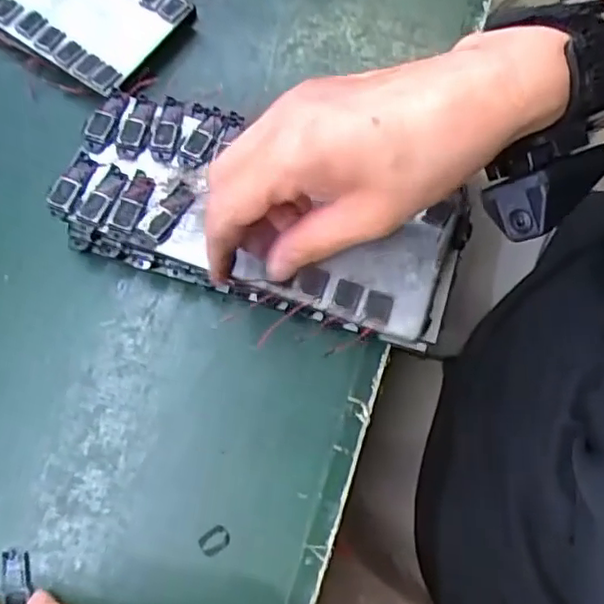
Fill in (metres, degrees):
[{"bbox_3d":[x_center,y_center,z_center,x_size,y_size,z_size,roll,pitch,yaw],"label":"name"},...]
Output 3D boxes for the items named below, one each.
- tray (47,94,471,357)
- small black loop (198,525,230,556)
[{"bbox_3d":[-0.021,-0.046,0.337,0.206,0.026,0.093,18,75,6],"label":"tray"},{"bbox_3d":[-0.042,0.115,0.308,0.015,0.004,0.011,-37,78,-10],"label":"small black loop"}]

